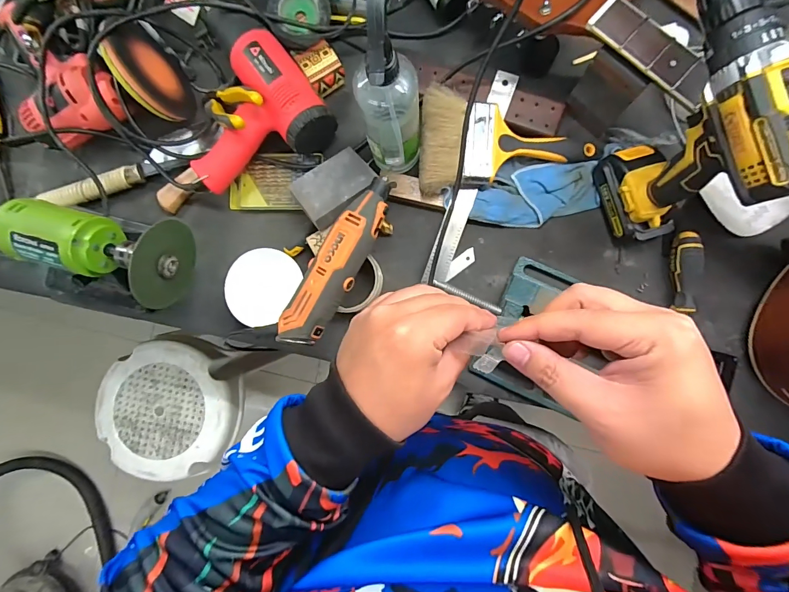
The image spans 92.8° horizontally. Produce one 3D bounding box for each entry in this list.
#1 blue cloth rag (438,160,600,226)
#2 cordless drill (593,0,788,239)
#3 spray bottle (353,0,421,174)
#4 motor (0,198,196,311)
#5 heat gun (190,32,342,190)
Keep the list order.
[{"bbox_3d":[0.165,-0.138,0.493,0.194,0.020,0.087,3,86,5],"label":"blue cloth rag"},{"bbox_3d":[0.298,-0.172,0.388,0.088,0.203,0.196,-5,86,4],"label":"cordless drill"},{"bbox_3d":[-0.007,-0.207,0.396,0.066,0.233,0.074,-17,85,3],"label":"spray bottle"},{"bbox_3d":[-0.359,-0.046,0.465,0.208,0.119,0.108,8,87,5],"label":"motor"},{"bbox_3d":[-0.193,-0.234,0.491,0.188,0.064,0.151,-34,84,2],"label":"heat gun"}]

